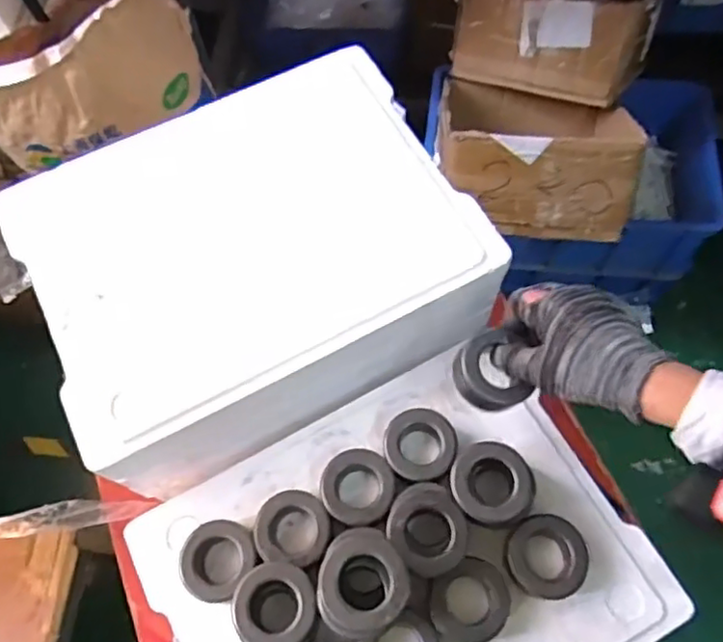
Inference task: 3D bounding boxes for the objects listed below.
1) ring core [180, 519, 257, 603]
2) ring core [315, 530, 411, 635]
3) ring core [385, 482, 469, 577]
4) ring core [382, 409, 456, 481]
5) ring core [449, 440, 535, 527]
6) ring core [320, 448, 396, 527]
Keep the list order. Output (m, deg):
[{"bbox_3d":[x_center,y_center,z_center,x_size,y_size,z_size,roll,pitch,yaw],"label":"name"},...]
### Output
[{"bbox_3d":[-0.114,0.192,0.516,0.055,0.037,0.059,-1,67,2],"label":"ring core"},{"bbox_3d":[0.001,0.182,0.451,0.061,0.030,0.069,2,67,3],"label":"ring core"},{"bbox_3d":[0.050,0.158,0.488,0.058,0.026,0.067,-23,68,-8],"label":"ring core"},{"bbox_3d":[0.050,0.107,0.544,0.059,0.038,0.057,-1,67,2],"label":"ring core"},{"bbox_3d":[0.101,0.128,0.501,0.061,0.028,0.063,-1,67,2],"label":"ring core"},{"bbox_3d":[-0.002,0.140,0.532,0.060,0.037,0.061,-1,67,2],"label":"ring core"}]

